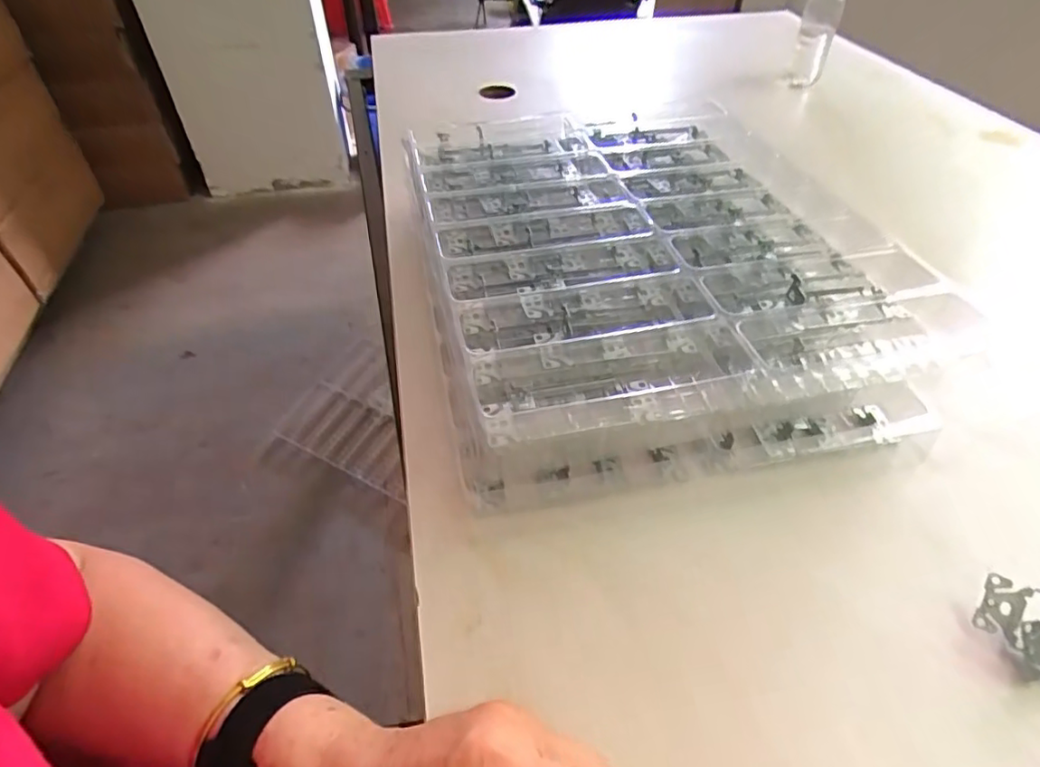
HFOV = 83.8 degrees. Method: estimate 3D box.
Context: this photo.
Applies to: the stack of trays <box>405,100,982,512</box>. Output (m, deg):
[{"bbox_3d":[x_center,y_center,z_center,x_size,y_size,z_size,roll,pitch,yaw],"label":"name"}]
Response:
[{"bbox_3d":[0.098,-0.109,0.515,0.350,0.099,0.421,-9,45,-8],"label":"stack of trays"}]

